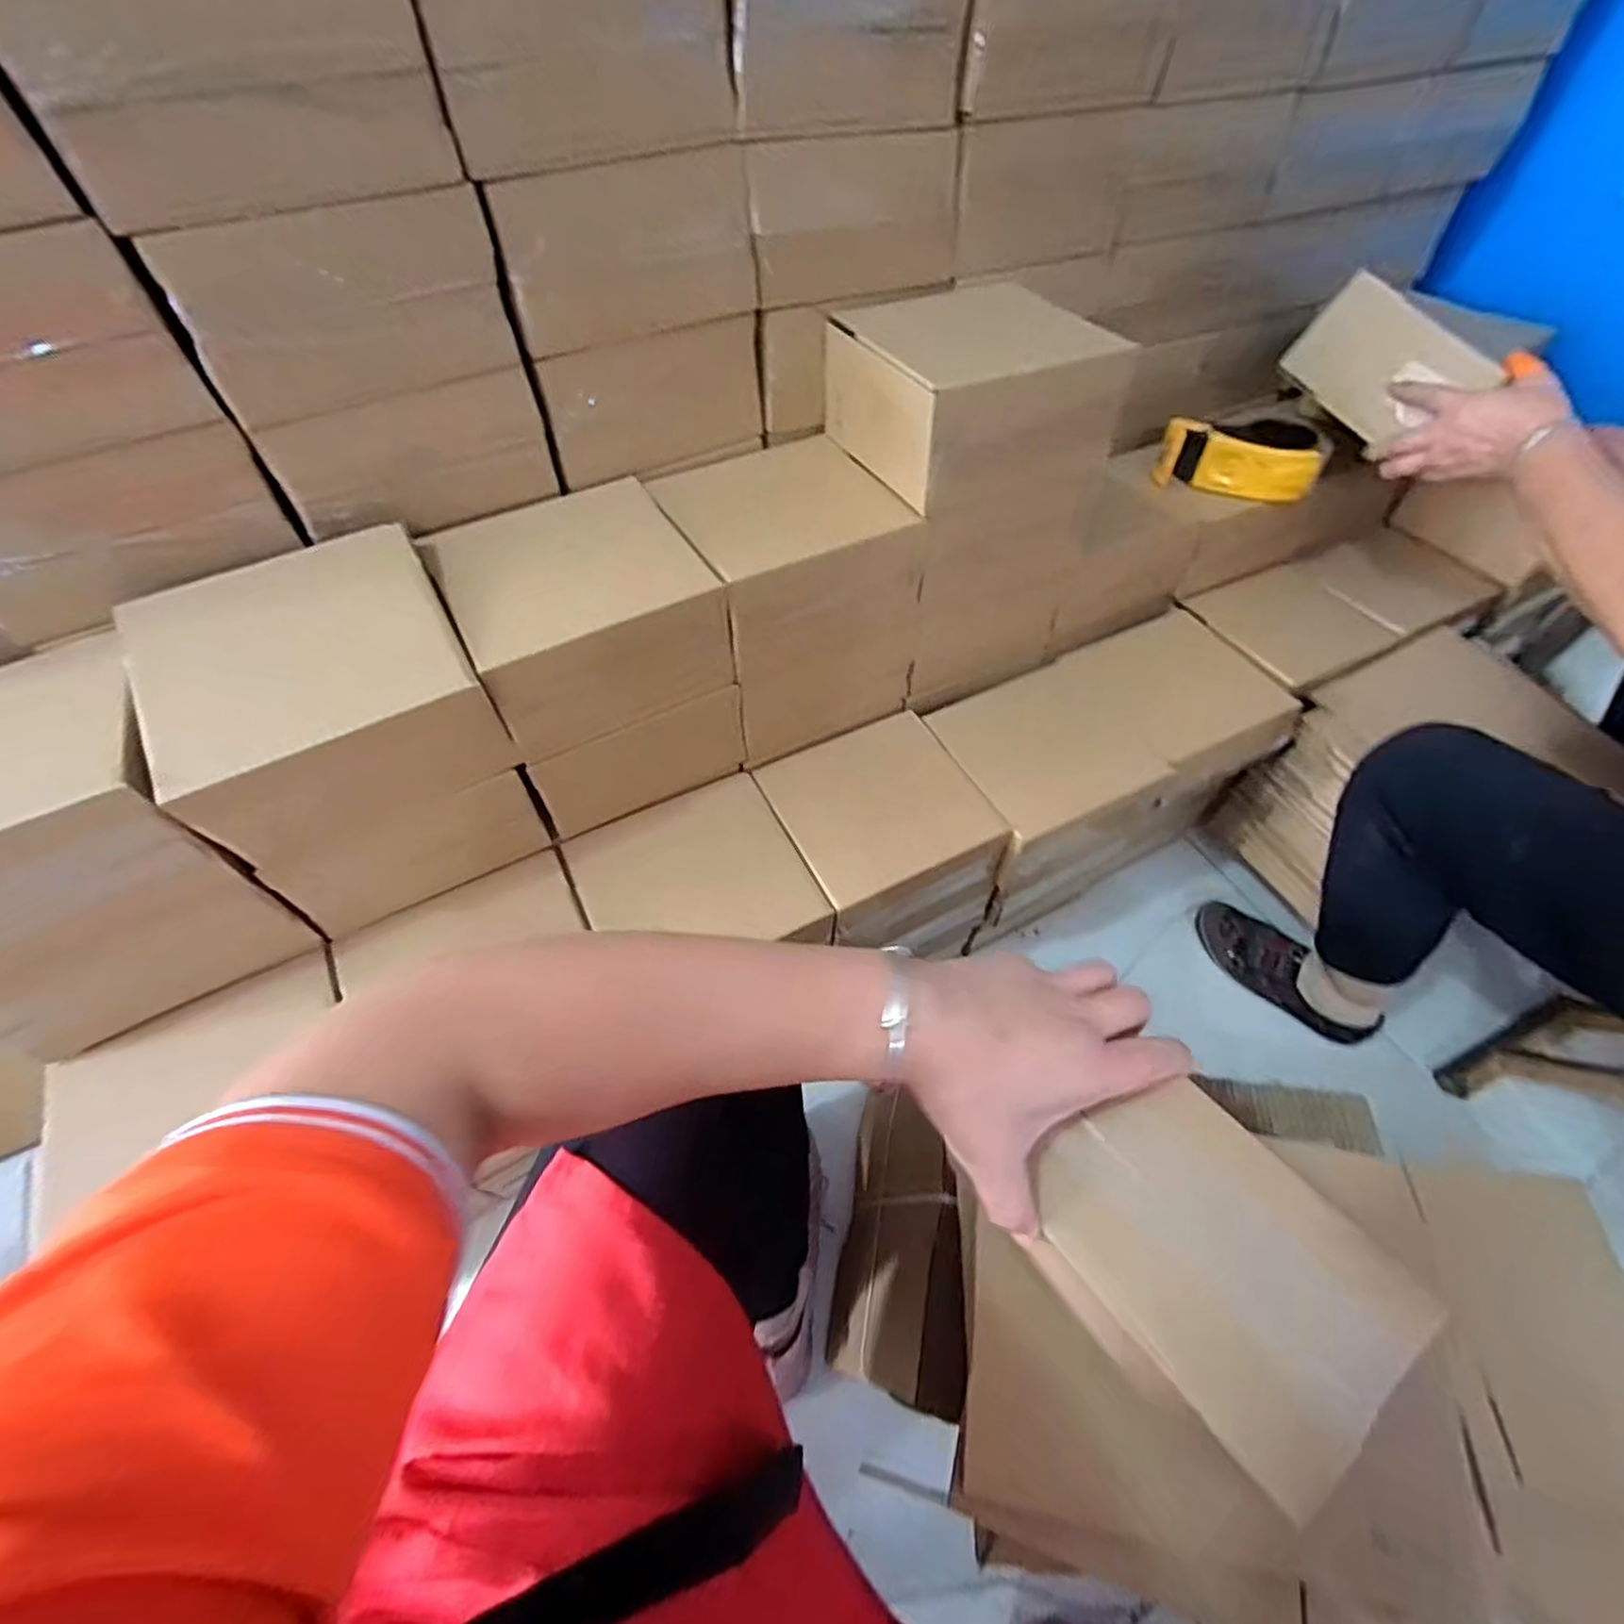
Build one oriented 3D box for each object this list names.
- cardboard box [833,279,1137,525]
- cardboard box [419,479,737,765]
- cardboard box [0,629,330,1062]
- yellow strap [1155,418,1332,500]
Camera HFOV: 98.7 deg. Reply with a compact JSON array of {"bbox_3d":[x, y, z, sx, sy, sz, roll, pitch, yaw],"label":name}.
[{"bbox_3d":[0.143,-0.384,0.642,0.206,0.104,0.182,-19,57,-14],"label":"cardboard box"},{"bbox_3d":[-0.198,-0.175,0.609,0.198,0.108,0.183,-26,60,-18],"label":"cardboard box"},{"bbox_3d":[-0.546,0.034,0.526,0.204,0.227,0.181,-26,59,-18],"label":"cardboard box"},{"bbox_3d":[0.516,-0.427,0.841,0.182,0.057,0.084,13,56,8],"label":"yellow strap"}]

